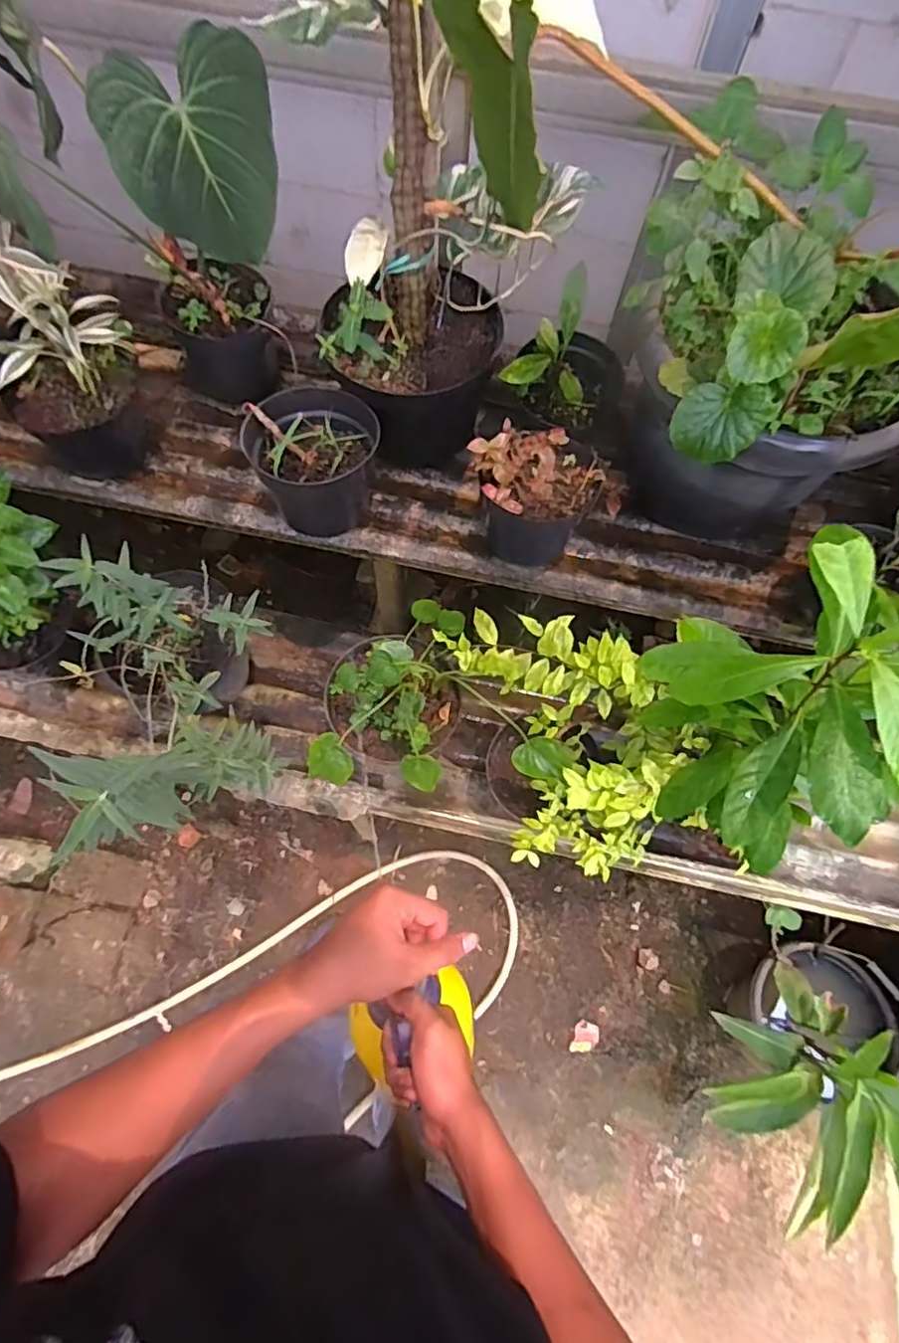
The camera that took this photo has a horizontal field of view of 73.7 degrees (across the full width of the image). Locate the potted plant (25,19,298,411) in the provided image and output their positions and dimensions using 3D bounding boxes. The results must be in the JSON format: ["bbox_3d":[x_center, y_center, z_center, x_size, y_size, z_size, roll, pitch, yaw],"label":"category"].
[{"bbox_3d":[-0.350,-0.601,0.846,0.169,0.434,0.248,-38,73,-17],"label":"potted plant"}]

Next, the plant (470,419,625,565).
[{"bbox_3d":[0.143,-0.263,0.905,0.223,0.127,0.165,4,67,-1],"label":"plant"}]

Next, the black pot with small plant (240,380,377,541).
[{"bbox_3d":[-0.199,-0.311,0.883,0.168,0.140,0.158,1,67,-3],"label":"black pot with small plant"}]

